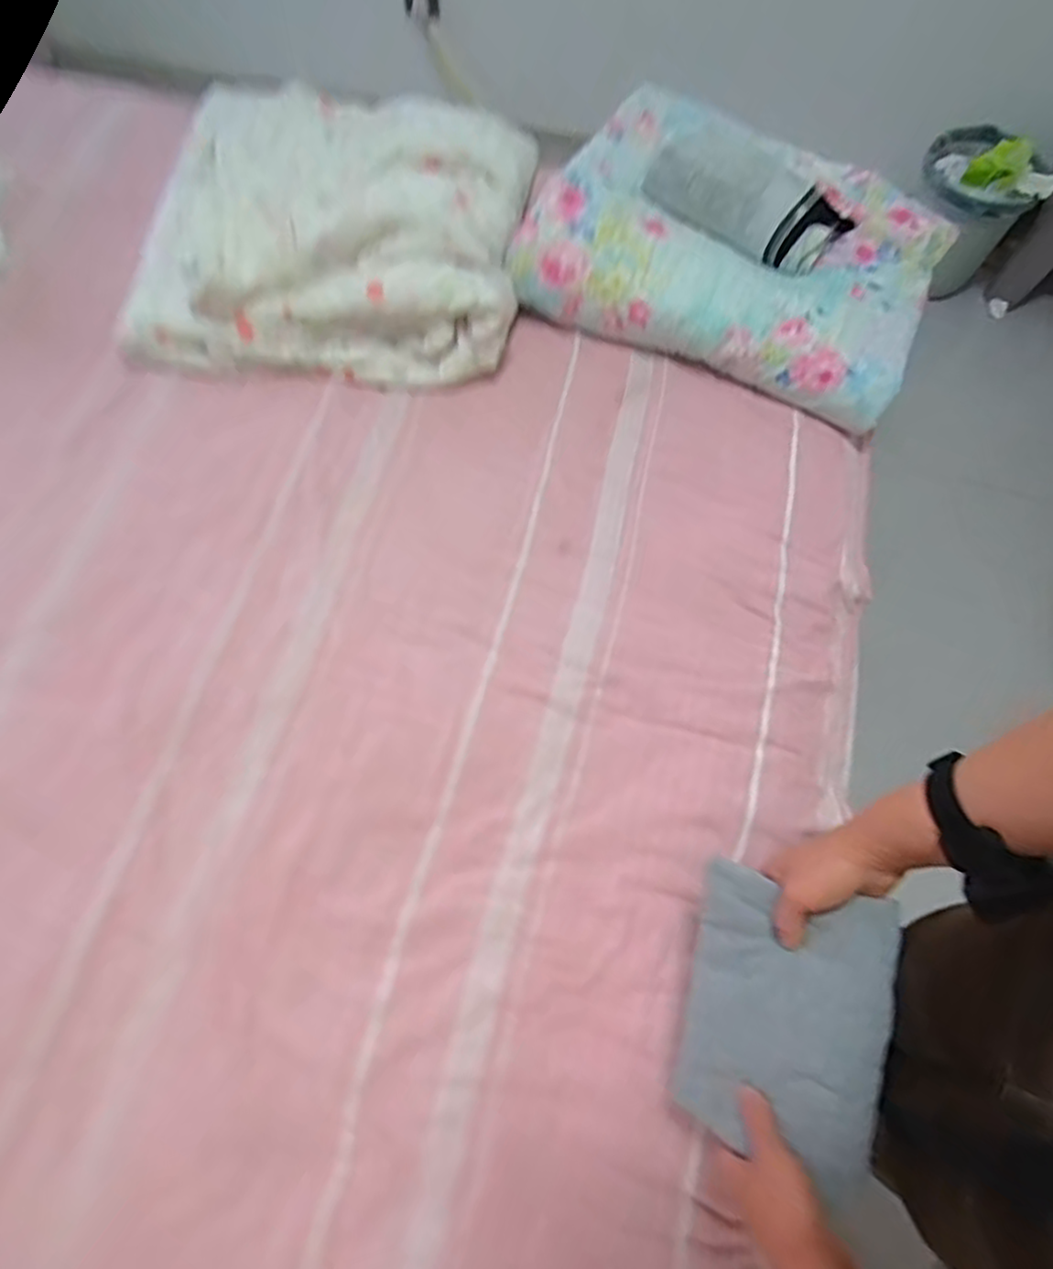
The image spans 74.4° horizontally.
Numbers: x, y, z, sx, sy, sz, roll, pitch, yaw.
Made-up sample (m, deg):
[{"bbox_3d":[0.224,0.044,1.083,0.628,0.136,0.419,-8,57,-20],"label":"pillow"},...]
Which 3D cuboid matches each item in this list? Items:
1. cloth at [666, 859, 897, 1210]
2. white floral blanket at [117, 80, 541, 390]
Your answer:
[{"bbox_3d":[0.193,0.290,0.534,0.149,0.022,0.195,1,76,43],"label":"cloth"},{"bbox_3d":[-0.266,-0.575,0.971,0.527,0.151,0.429,5,67,0],"label":"white floral blanket"}]

